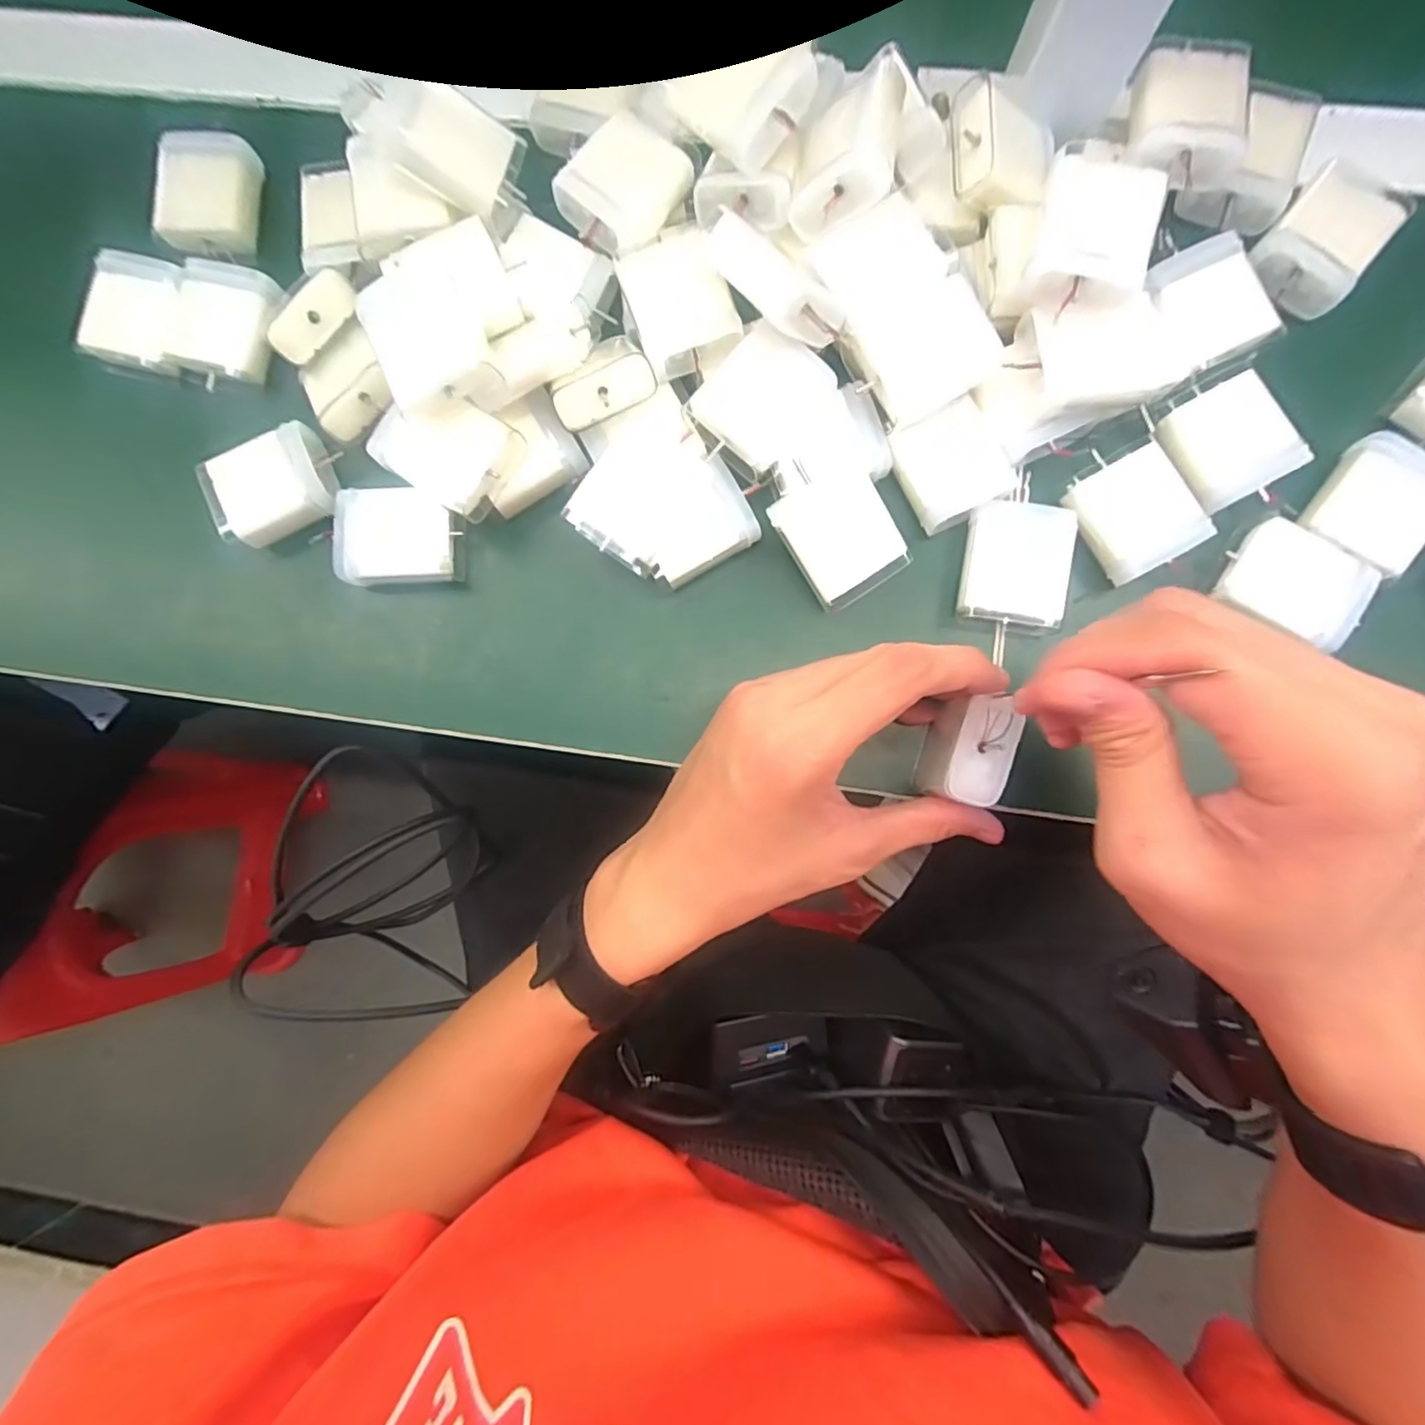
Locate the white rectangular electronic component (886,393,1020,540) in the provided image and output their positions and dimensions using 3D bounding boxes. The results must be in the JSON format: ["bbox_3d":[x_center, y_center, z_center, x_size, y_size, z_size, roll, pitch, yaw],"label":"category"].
[{"bbox_3d":[0.103,-0.107,0.267,0.044,0.011,0.047,-24,83,1],"label":"white rectangular electronic component"}]

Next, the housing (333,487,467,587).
[{"bbox_3d":[-0.137,-0.077,0.276,0.058,0.021,0.041,1,84,3],"label":"housing"}]

